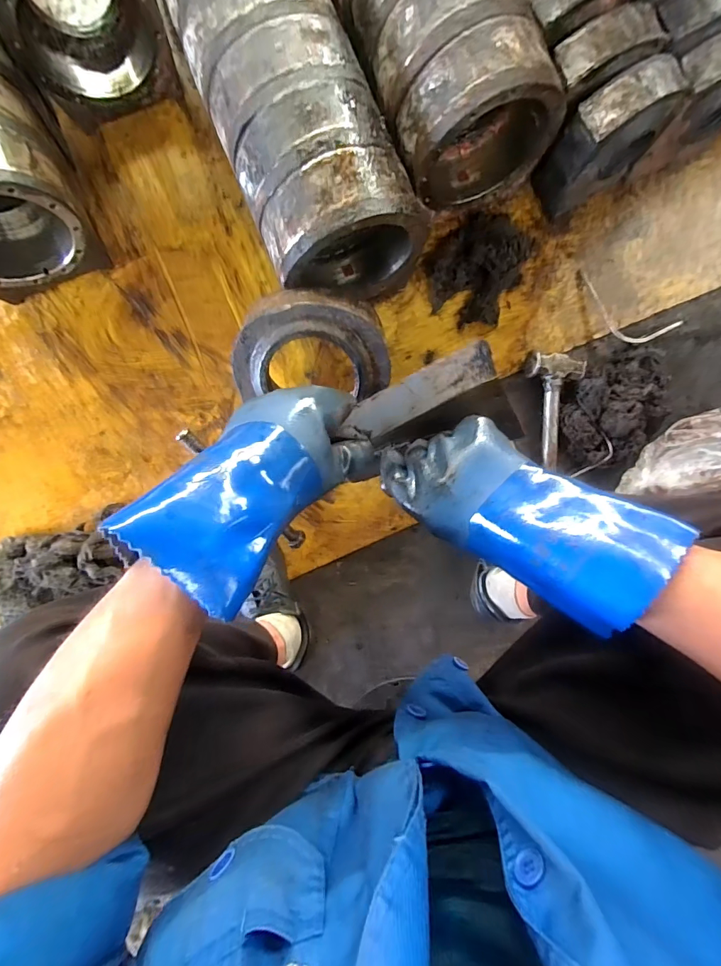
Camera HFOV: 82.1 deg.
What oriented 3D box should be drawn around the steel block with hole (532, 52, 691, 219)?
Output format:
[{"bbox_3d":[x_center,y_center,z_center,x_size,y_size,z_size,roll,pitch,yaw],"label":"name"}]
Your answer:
[{"bbox_3d":[0.388,-0.541,0.658,0.151,0.179,0.085,-32,92,-2],"label":"steel block with hole"}]

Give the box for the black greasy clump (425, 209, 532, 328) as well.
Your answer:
[{"bbox_3d":[0.210,-0.393,0.753,0.160,0.041,0.182,31,90,-3],"label":"black greasy clump"}]

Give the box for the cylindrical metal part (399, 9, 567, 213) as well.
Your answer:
[{"bbox_3d":[0.167,-0.526,0.611,0.216,0.202,0.103,-20,92,-2],"label":"cylindrical metal part"}]

